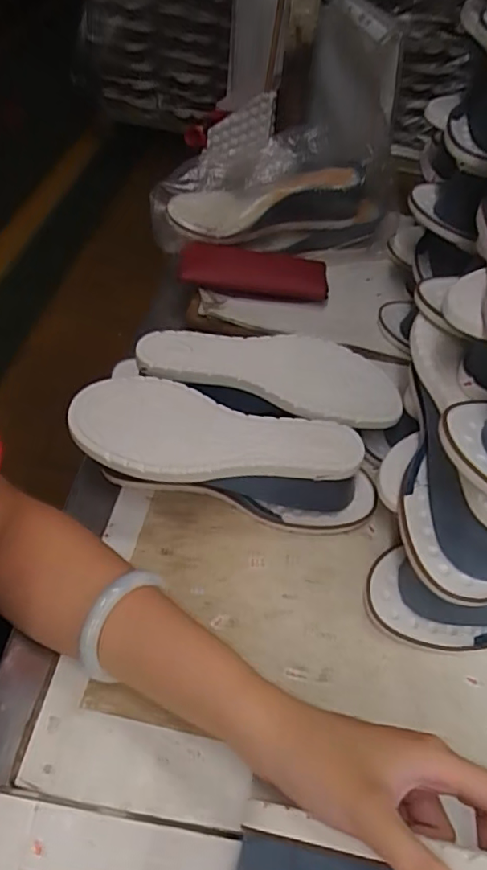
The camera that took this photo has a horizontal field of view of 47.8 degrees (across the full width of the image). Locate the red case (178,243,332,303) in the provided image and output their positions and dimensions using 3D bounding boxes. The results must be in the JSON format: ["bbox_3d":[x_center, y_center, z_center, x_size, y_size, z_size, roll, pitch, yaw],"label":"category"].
[{"bbox_3d":[0.011,-0.186,0.637,0.167,0.027,0.067,6,51,-1],"label":"red case"}]

